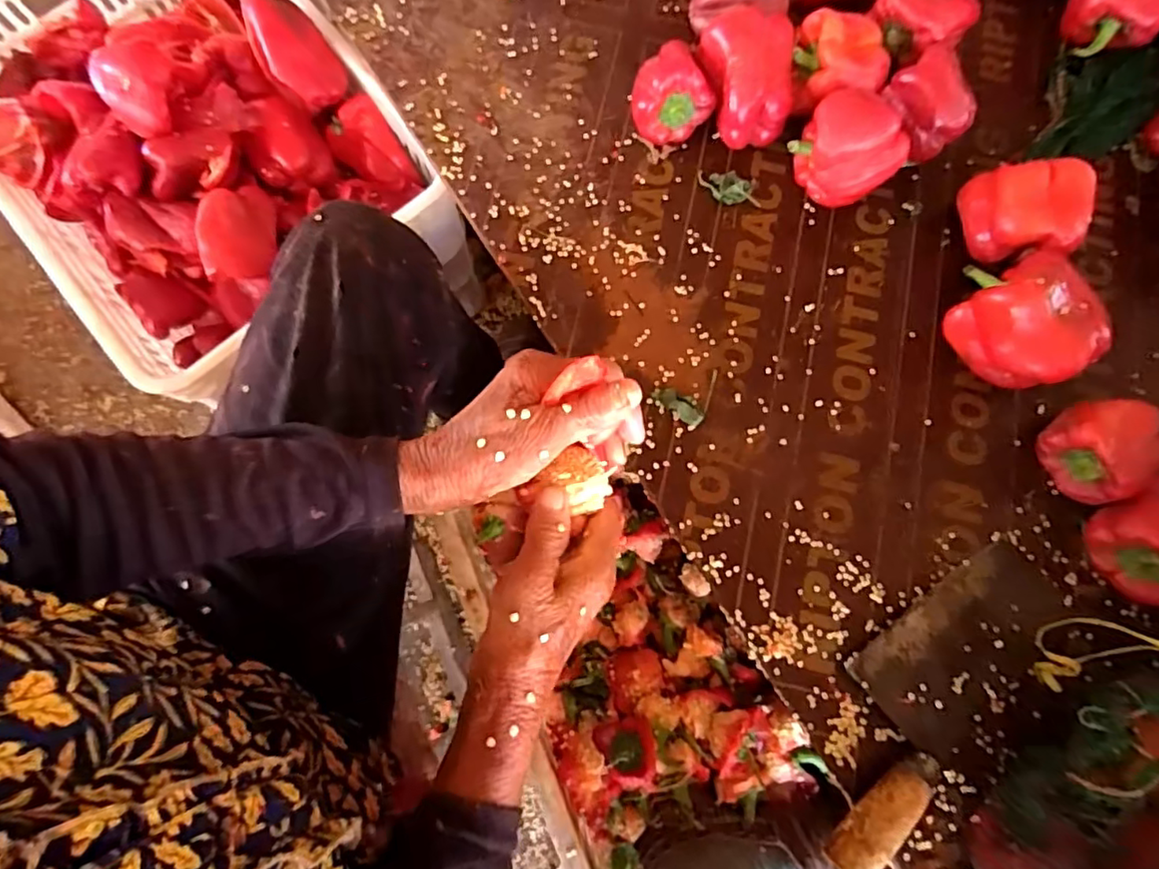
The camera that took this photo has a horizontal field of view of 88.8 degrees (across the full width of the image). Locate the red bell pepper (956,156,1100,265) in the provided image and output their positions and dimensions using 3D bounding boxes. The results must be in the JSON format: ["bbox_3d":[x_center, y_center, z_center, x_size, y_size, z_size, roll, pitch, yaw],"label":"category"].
[{"bbox_3d":[0.345,-0.170,0.470,0.073,0.070,0.074,2,78,1],"label":"red bell pepper"}]

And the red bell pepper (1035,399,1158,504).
[{"bbox_3d":[0.380,0.012,0.429,0.065,0.052,0.067,0,77,1],"label":"red bell pepper"}]

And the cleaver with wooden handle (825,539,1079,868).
[{"bbox_3d":[0.245,0.179,0.401,0.244,0.042,0.100,-33,80,-6],"label":"cleaver with wooden handle"}]

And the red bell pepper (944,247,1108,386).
[{"bbox_3d":[0.329,-0.084,0.441,0.076,0.076,0.098,-38,80,-7],"label":"red bell pepper"}]

